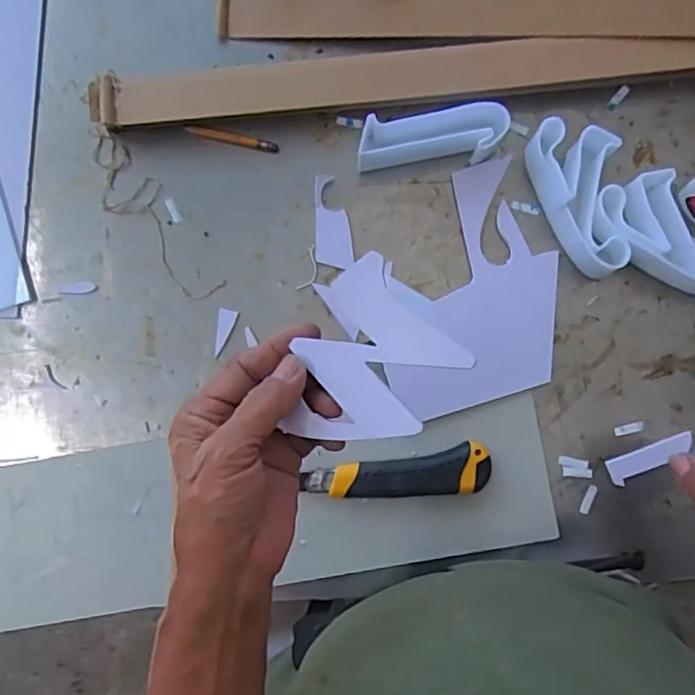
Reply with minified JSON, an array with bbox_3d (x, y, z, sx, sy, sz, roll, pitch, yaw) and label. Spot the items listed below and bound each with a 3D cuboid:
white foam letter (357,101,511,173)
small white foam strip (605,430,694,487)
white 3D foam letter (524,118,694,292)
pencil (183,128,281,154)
[{"bbox_3d":[0.075,-0.186,0.532,0.127,0.039,0.042,-2,85,2],"label":"white foam letter"},{"bbox_3d":[0.261,0.095,0.517,0.075,0.005,0.022,-23,70,6],"label":"small white foam strip"},{"bbox_3d":[0.241,-0.108,0.520,0.209,0.041,0.098,31,87,4],"label":"white 3D foam letter"},{"bbox_3d":[-0.106,-0.192,0.556,0.086,0.004,0.010,11,85,3],"label":"pencil"}]

